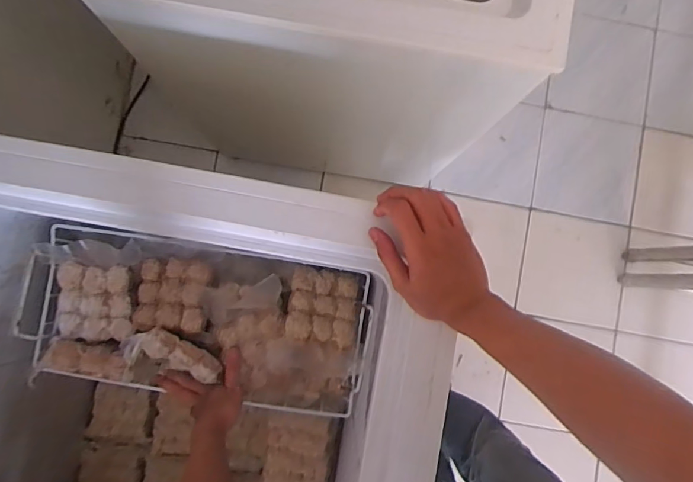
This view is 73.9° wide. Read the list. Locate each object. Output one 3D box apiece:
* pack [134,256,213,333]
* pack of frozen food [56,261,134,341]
[{"bbox_3d":[-0.269,0.084,0.713,0.108,0.034,0.109,5,84,0],"label":"pack"},{"bbox_3d":[-0.378,0.091,0.687,0.101,0.032,0.113,-2,84,-1],"label":"pack of frozen food"}]

